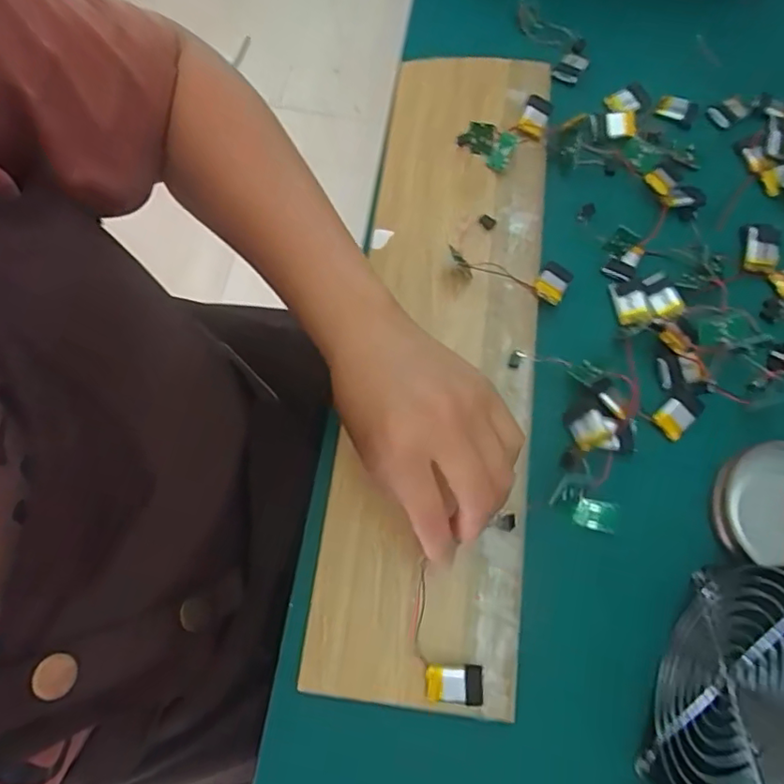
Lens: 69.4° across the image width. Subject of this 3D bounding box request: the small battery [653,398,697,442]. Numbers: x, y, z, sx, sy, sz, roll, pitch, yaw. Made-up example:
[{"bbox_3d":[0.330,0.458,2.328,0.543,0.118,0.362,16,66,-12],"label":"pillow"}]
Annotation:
[{"bbox_3d":[0.185,0.017,0.372,0.022,0.007,0.023,42,76,12],"label":"small battery"}]

